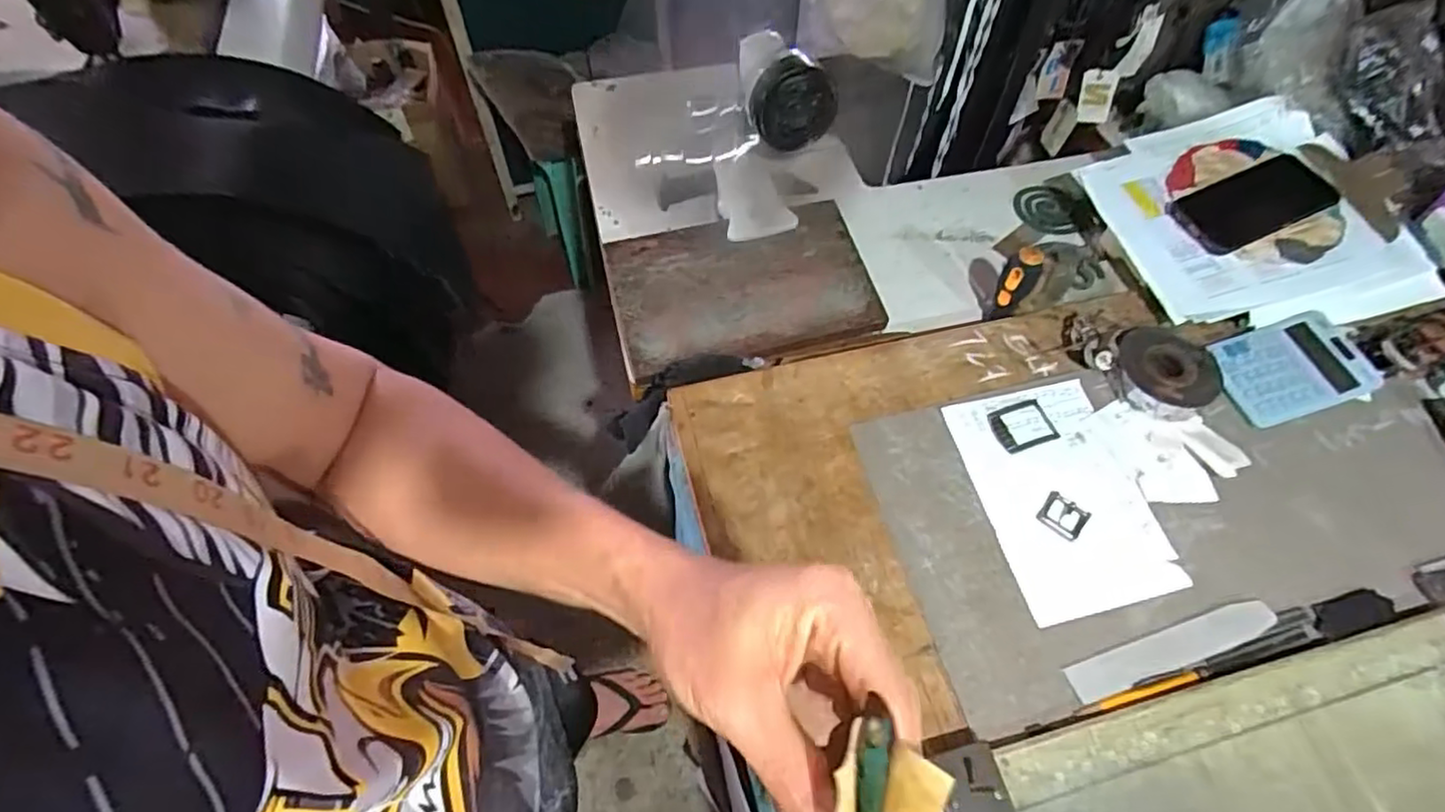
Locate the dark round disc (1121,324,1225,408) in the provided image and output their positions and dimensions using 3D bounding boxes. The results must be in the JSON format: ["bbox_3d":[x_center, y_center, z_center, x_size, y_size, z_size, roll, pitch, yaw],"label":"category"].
[{"bbox_3d":[0.447,-0.037,0.675,0.079,0.028,0.094,-25,63,-15],"label":"dark round disc"}]

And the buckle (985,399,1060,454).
[{"bbox_3d":[0.290,0.021,0.652,0.063,0.006,0.045,-16,61,-10],"label":"buckle"}]

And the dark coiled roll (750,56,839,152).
[{"bbox_3d":[0.061,-0.256,0.580,0.071,0.070,0.038,9,60,4],"label":"dark coiled roll"}]

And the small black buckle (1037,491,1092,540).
[{"bbox_3d":[0.307,0.099,0.604,0.038,0.004,0.033,36,65,18],"label":"small black buckle"}]

